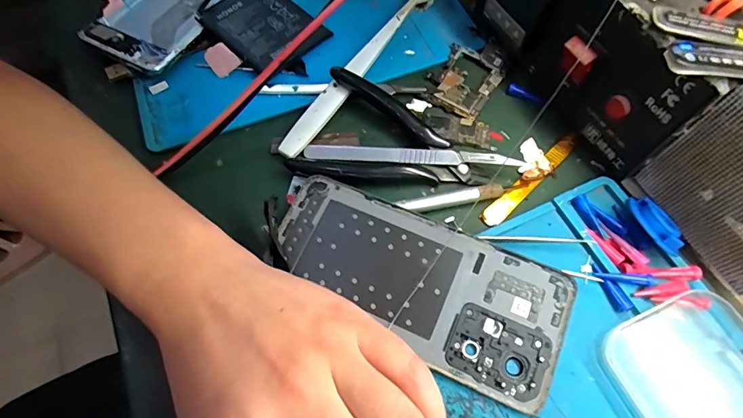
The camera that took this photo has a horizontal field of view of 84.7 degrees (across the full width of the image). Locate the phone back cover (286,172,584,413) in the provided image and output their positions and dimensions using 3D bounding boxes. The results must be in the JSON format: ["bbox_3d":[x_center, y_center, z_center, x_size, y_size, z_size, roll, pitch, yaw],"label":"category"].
[{"bbox_3d":[0.022,0.038,0.216,0.155,0.010,0.069,24,66,12],"label":"phone back cover"}]

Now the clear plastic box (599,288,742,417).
[{"bbox_3d":[0.156,0.078,0.194,0.072,0.011,0.066,-25,65,-11],"label":"clear plastic box"}]

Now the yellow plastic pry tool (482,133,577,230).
[{"bbox_3d":[0.099,-0.018,0.250,0.085,0.005,0.012,-39,69,-17],"label":"yellow plastic pry tool"}]

